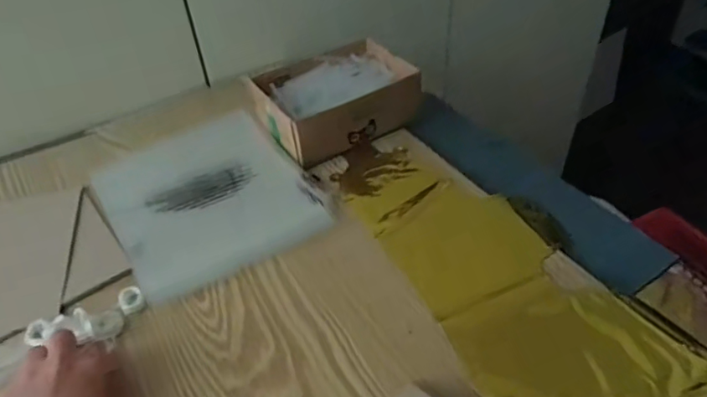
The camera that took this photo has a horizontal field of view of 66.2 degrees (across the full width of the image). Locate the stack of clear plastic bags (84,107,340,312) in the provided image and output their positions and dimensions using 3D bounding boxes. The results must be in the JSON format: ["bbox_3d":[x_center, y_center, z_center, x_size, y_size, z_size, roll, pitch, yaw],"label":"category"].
[{"bbox_3d":[-0.162,-0.008,0.615,0.213,0.015,0.231,-26,49,-21],"label":"stack of clear plastic bags"}]

